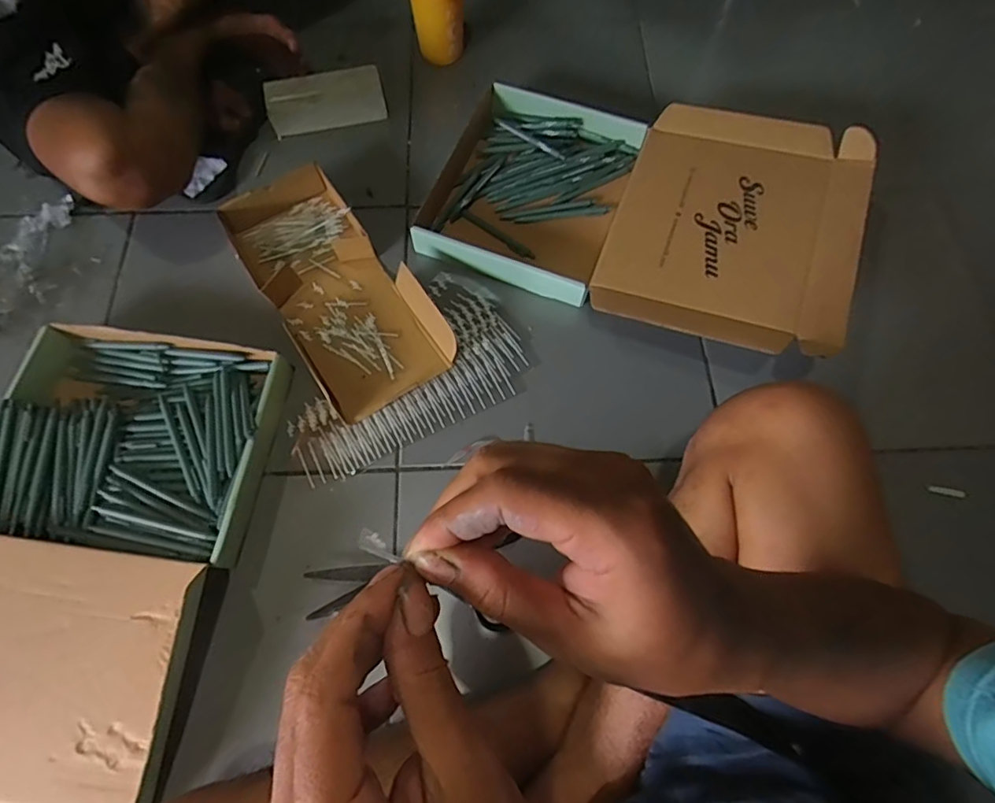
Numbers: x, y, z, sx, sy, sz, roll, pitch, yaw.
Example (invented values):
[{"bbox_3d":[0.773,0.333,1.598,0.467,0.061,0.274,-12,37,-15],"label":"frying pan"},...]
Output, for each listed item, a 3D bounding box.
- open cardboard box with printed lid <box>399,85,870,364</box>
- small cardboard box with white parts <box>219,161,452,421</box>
[{"bbox_3d":[0.192,-0.273,0.732,0.533,0.103,0.354,21,69,8],"label":"open cardboard box with printed lid"},{"bbox_3d":[-0.218,-0.159,0.727,0.175,0.045,0.358,-33,72,-13],"label":"small cardboard box with white parts"}]

